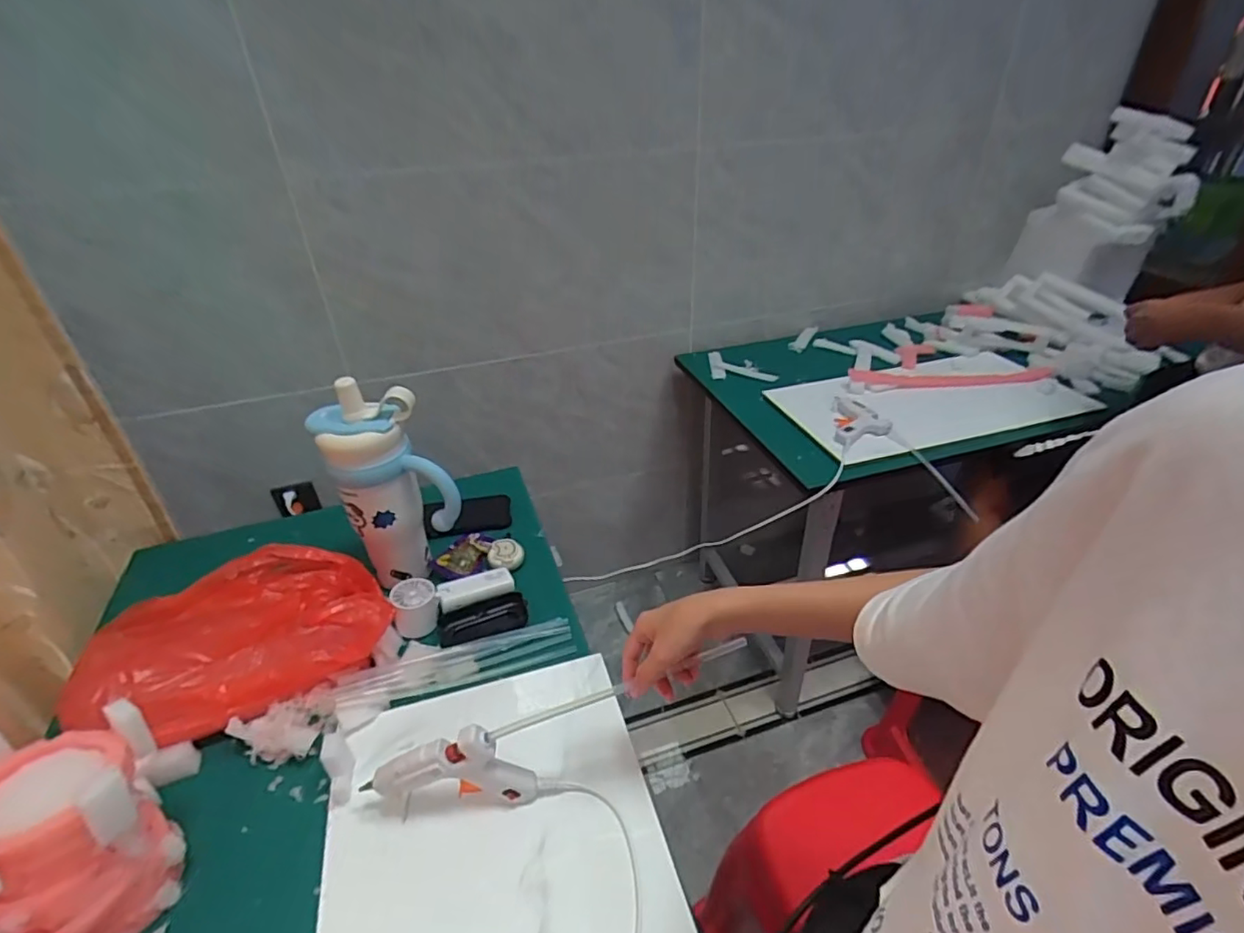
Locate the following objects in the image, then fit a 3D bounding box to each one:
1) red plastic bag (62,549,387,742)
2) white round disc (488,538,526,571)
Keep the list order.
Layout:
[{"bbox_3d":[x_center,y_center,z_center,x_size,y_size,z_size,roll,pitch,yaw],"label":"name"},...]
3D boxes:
[{"bbox_3d":[-0.430,0.189,0.647,0.333,0.103,0.135,-14,36,-16],"label":"red plastic bag"},{"bbox_3d":[-0.166,0.123,0.840,0.050,0.014,0.054,-2,34,1],"label":"white round disc"}]

